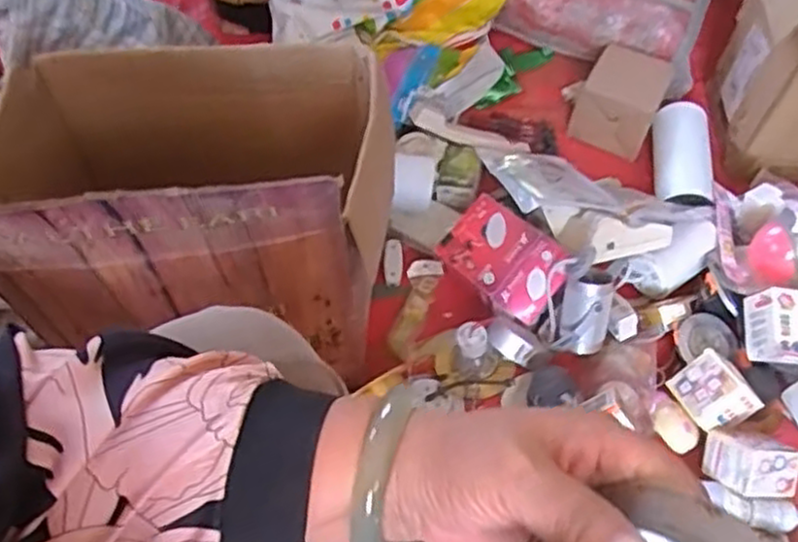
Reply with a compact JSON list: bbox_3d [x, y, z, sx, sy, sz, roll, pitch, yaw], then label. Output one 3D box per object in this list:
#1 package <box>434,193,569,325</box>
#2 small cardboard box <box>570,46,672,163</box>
[{"bbox_3d":[0.130,-0.018,0.920,0.149,0.027,0.106,37,92,23],"label":"package"},{"bbox_3d":[0.326,-0.254,1.095,0.119,0.091,0.119,24,59,16],"label":"small cardboard box"}]

